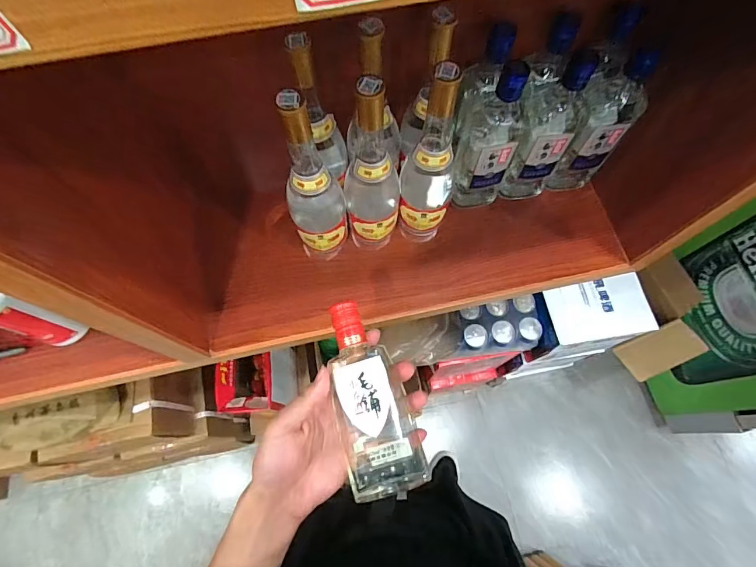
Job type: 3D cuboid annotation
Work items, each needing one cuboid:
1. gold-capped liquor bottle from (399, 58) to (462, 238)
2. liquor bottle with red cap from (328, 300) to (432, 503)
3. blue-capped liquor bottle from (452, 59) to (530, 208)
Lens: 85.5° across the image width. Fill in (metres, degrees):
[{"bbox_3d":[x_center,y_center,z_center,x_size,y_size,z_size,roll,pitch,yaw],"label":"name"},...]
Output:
[{"bbox_3d":[0.067,-0.148,0.509,0.065,0.274,0.078,14,70,6],"label":"gold-capped liquor bottle"},{"bbox_3d":[-0.008,0.093,0.348,0.058,0.028,0.159,-16,79,-5],"label":"liquor bottle with red cap"},{"bbox_3d":[0.144,-0.176,0.535,0.077,0.237,0.059,1,69,1],"label":"blue-capped liquor bottle"}]

